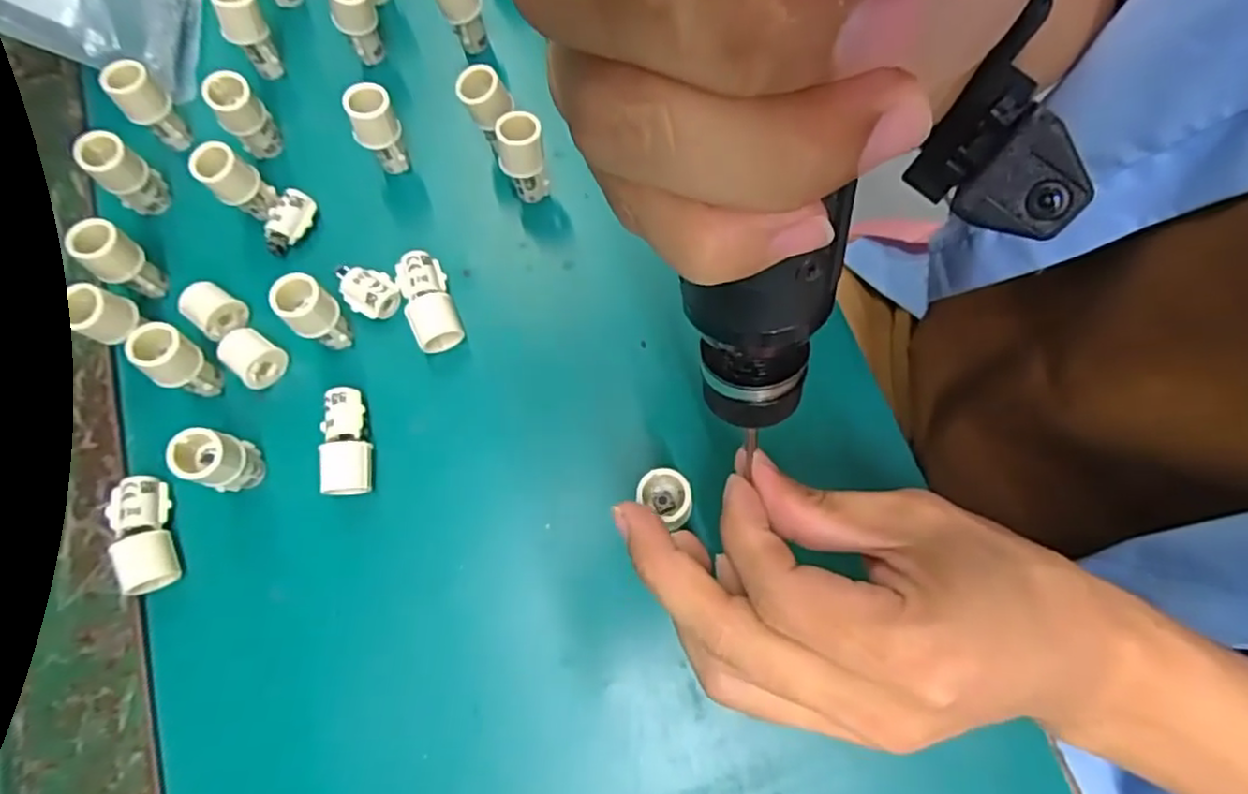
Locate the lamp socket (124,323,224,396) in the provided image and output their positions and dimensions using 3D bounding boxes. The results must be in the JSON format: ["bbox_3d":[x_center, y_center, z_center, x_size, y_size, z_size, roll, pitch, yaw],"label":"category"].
[{"bbox_3d":[-0.181,-0.014,0.279,0.019,0.039,0.019,-1,73,3],"label":"lamp socket"}]

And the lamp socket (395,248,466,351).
[{"bbox_3d":[-0.084,-0.041,0.296,0.020,0.017,0.044,-24,73,-4],"label":"lamp socket"}]

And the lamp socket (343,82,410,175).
[{"bbox_3d":[-0.108,-0.117,0.309,0.019,0.048,0.017,-20,73,-2],"label":"lamp socket"}]

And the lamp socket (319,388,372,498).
[{"bbox_3d":[-0.112,0.018,0.280,0.018,0.019,0.044,-11,73,0],"label":"lamp socket"}]

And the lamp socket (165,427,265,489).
[{"bbox_3d":[-0.155,0.026,0.266,0.018,0.041,0.020,16,75,8],"label":"lamp socket"}]

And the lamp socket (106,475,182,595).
[{"bbox_3d":[-0.188,0.053,0.270,0.018,0.016,0.045,-21,73,-3],"label":"lamp socket"}]

